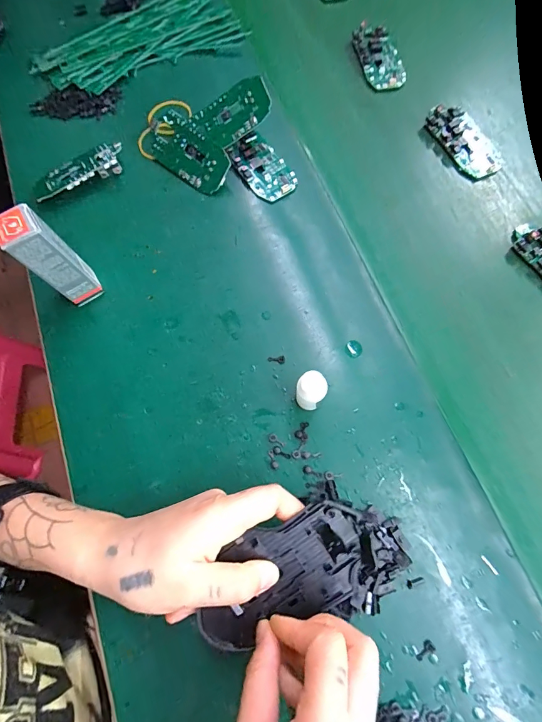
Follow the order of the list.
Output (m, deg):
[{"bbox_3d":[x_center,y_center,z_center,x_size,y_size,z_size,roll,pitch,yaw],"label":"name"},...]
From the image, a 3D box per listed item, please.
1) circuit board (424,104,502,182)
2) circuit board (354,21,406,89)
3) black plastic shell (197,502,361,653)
[{"bbox_3d":[0.201,-0.229,0.389,0.042,0.014,0.091,-29,74,-9],"label":"circuit board"},{"bbox_3d":[0.125,-0.346,0.425,0.046,0.013,0.082,-12,72,-4],"label":"circuit board"},{"bbox_3d":[0.005,0.137,0.245,0.110,0.017,0.064,-22,92,-7],"label":"black plastic shell"}]

